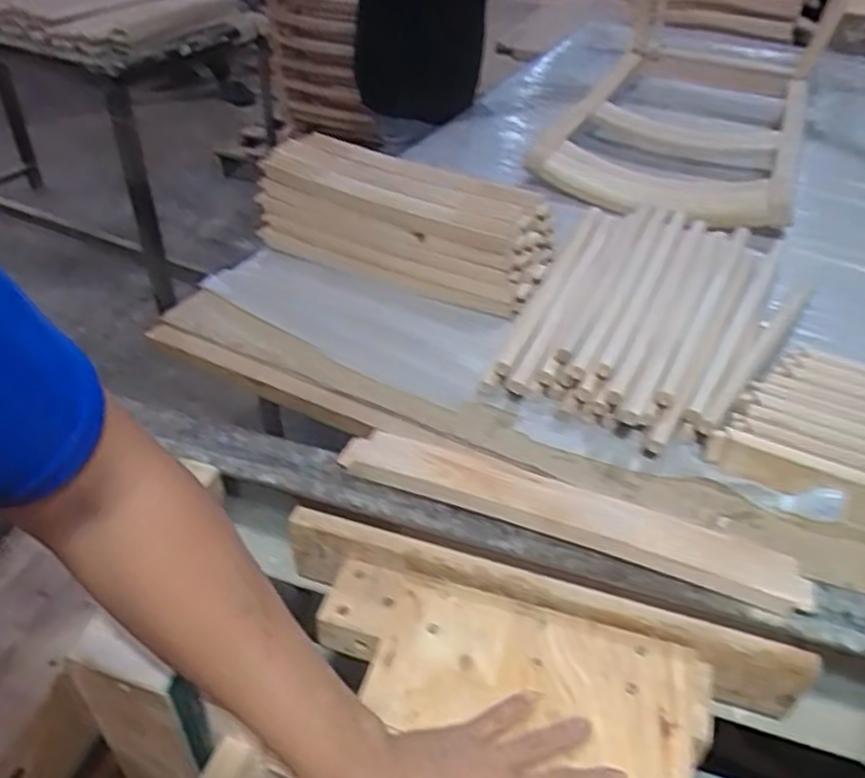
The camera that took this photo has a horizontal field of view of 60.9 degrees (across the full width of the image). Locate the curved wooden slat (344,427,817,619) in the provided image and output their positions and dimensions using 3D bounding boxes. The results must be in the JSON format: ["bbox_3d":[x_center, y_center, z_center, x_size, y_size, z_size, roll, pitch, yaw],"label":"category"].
[{"bbox_3d":[0.108,0.100,0.622,0.385,0.024,0.051,15,41,15],"label":"curved wooden slat"}]

